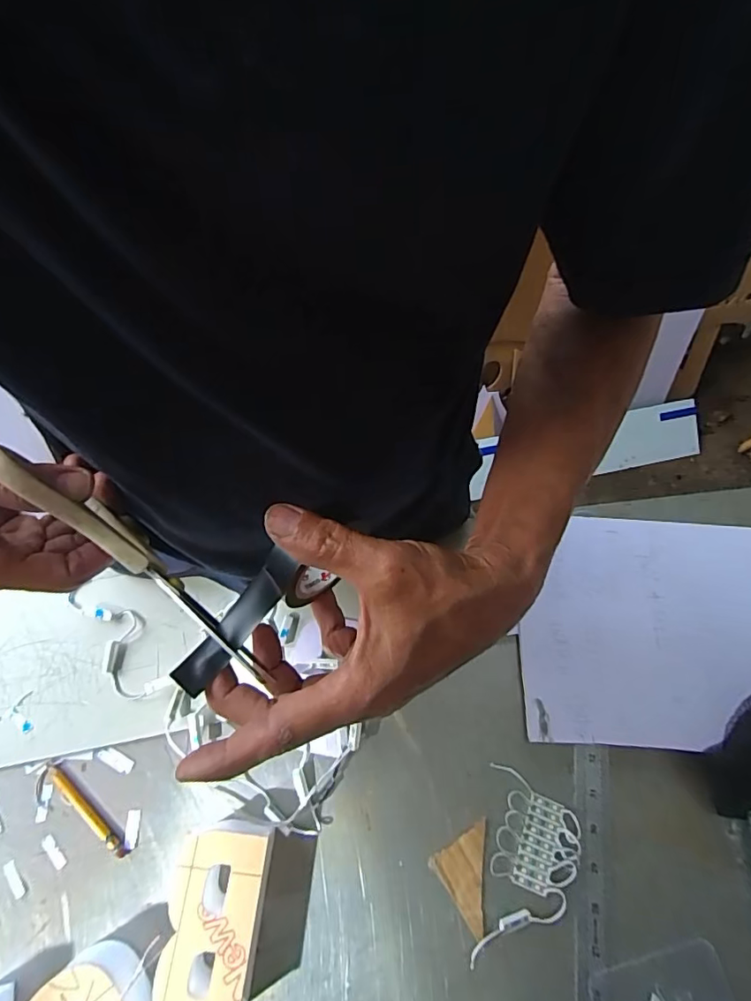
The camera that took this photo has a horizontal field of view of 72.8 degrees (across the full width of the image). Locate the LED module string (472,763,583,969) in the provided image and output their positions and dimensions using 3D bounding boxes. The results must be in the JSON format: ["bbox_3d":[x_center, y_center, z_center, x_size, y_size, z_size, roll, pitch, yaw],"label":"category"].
[{"bbox_3d":[0.116,0.272,0.387,0.074,0.012,0.117,9,68,1],"label":"LED module string"}]

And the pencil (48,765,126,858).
[{"bbox_3d":[-0.222,0.238,0.388,0.088,0.006,0.010,40,72,12],"label":"pencil"}]

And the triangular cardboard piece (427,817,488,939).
[{"bbox_3d":[0.062,0.282,0.386,0.040,0.005,0.070,7,68,1],"label":"triangular cardboard piece"}]

